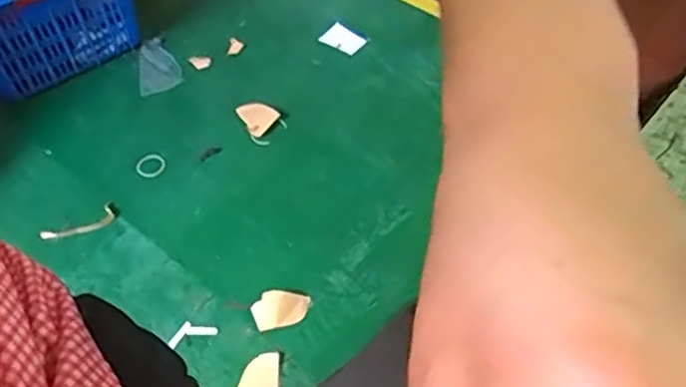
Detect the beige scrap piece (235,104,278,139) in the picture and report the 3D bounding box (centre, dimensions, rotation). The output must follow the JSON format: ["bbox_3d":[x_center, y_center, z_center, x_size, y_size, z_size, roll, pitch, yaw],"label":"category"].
[{"bbox_3d":[-0.180,-0.163,1.371,0.067,0.009,0.088,-43,62,-9],"label":"beige scrap piece"}]

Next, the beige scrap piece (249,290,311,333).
[{"bbox_3d":[-0.102,0.190,1.082,0.096,0.016,0.066,-8,52,-2],"label":"beige scrap piece"}]

